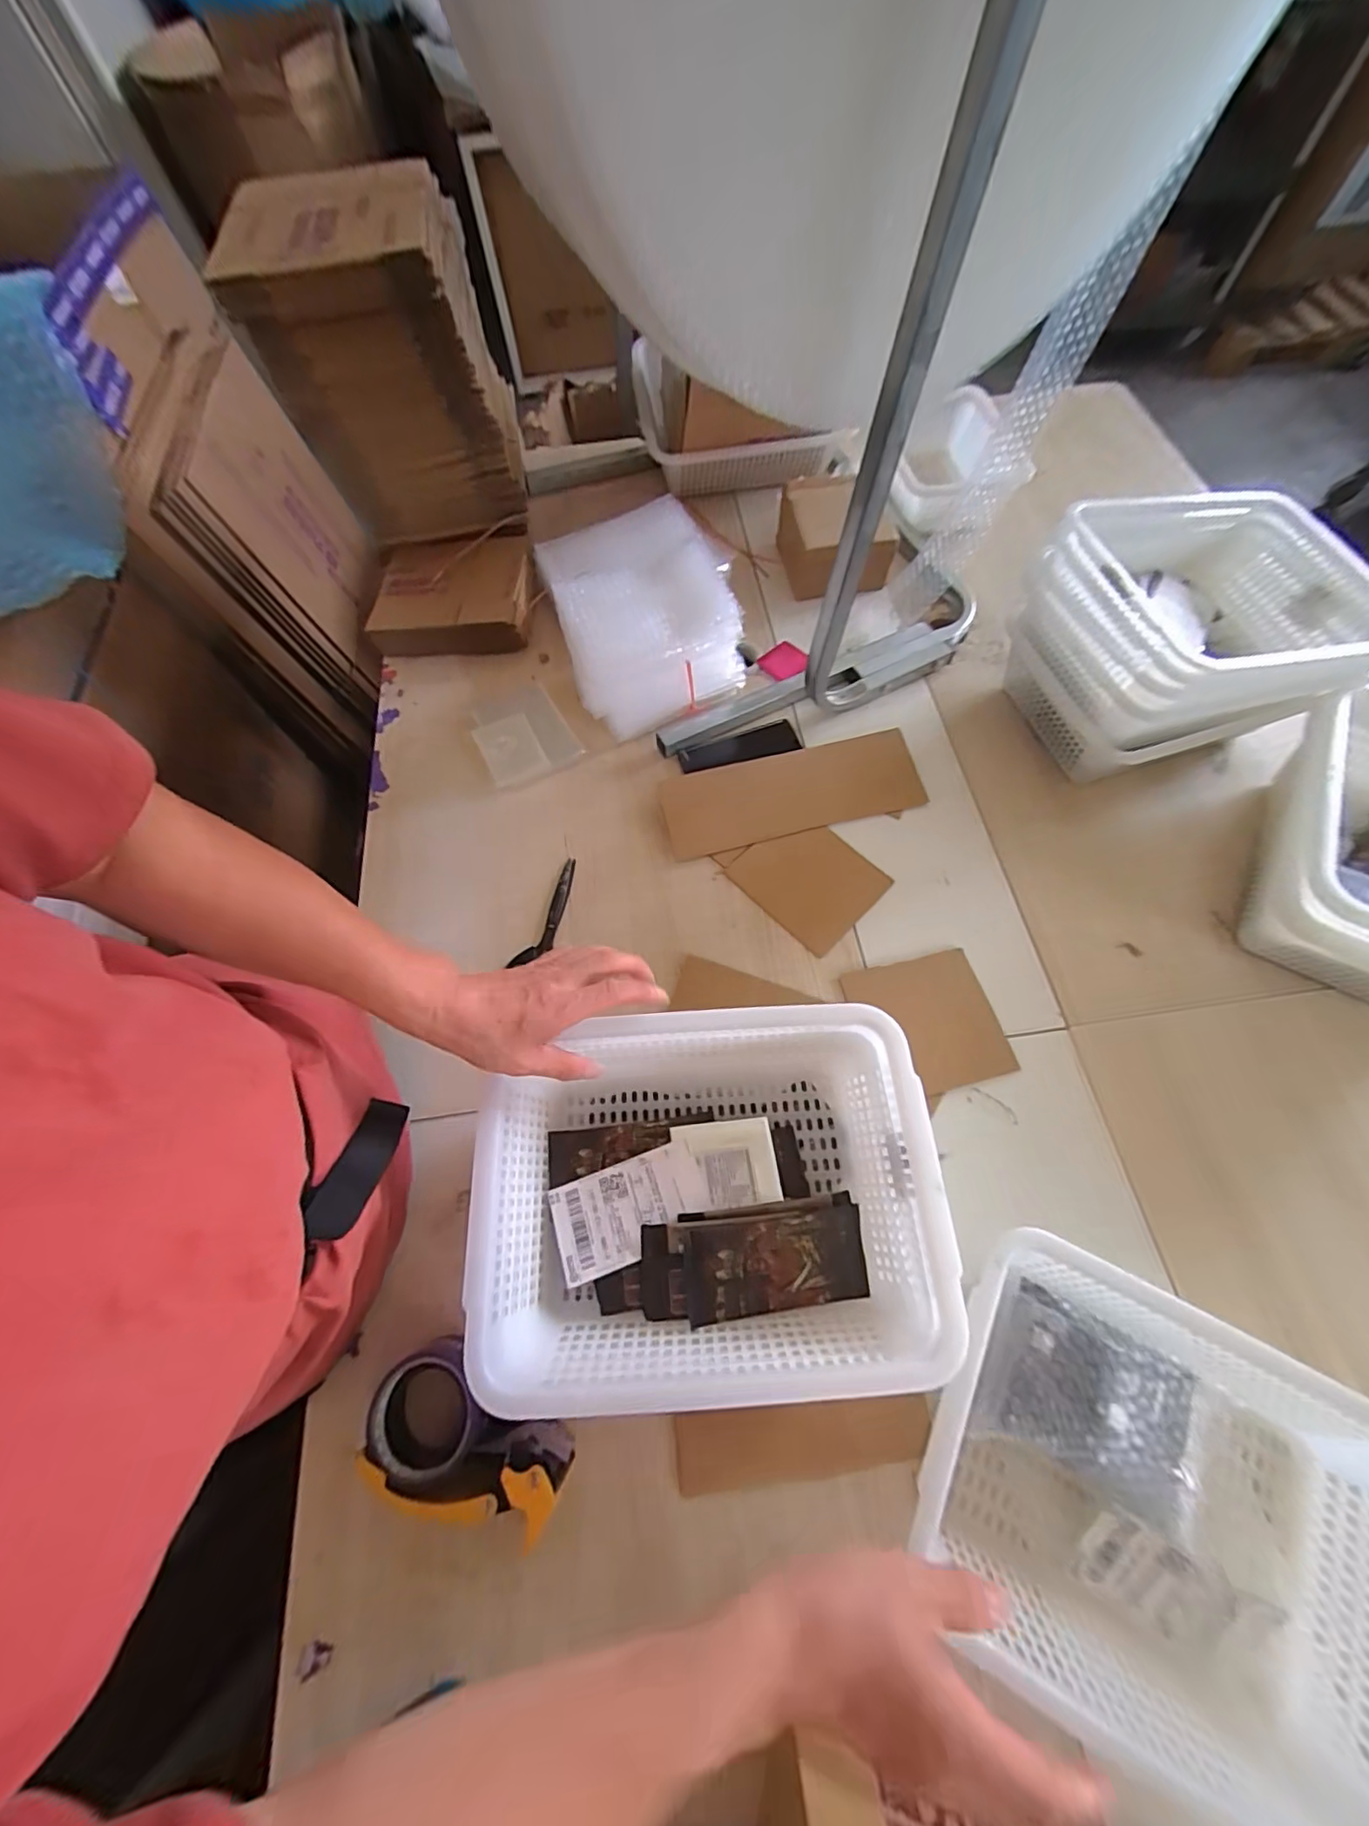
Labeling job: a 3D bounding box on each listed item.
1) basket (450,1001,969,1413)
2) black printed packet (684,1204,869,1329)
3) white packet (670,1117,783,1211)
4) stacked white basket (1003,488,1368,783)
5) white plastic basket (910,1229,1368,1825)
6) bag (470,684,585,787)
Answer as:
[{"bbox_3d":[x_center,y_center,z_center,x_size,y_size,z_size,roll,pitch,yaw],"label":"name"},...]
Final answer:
[{"bbox_3d":[0.018,0.223,0.479,0.348,0.116,0.262,-4,66,0],"label":"basket"},{"bbox_3d":[0.076,0.289,0.473,0.149,0.011,0.071,-4,84,-11],"label":"black printed packet"},{"bbox_3d":[0.039,0.223,0.515,0.091,0.012,0.072,-1,52,-15],"label":"white packet"},{"bbox_3d":[0.614,-0.334,0.717,0.349,0.215,0.277,-18,67,-5],"label":"stacked white basket"},{"bbox_3d":[0.361,0.444,0.436,0.353,0.106,0.258,25,69,12],"label":"white plastic basket"},{"bbox_3d":[-0.233,-0.255,0.809,0.121,0.020,0.161,-28,68,-11],"label":"bag"}]

